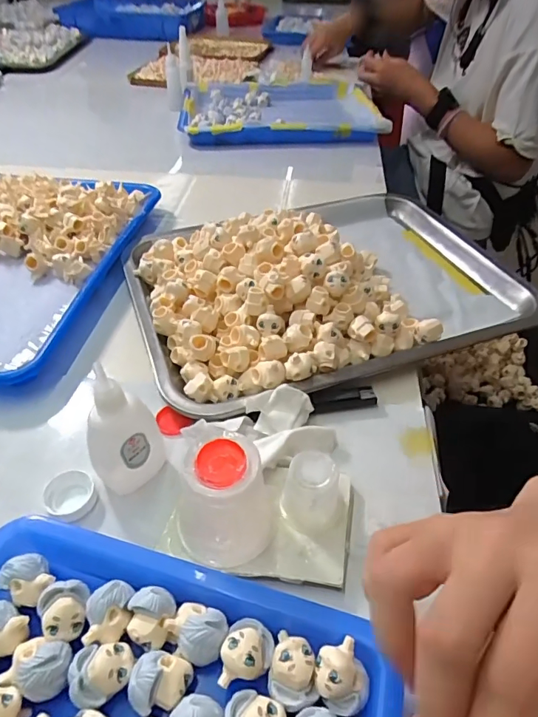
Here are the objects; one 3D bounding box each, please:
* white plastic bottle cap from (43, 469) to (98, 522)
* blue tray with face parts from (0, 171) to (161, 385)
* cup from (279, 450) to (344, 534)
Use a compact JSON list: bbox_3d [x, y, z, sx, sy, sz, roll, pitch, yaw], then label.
[{"bbox_3d":[-0.124,0.086,0.285,0.029,0.010,0.032,-30,53,-27],"label":"white plastic bottle cap"},{"bbox_3d":[-0.271,-0.103,0.451,0.244,0.041,0.314,7,46,5],"label":"blue tray with face parts"},{"bbox_3d":[0.026,0.077,0.265,0.036,0.036,0.033,1,45,-1],"label":"cup"}]

